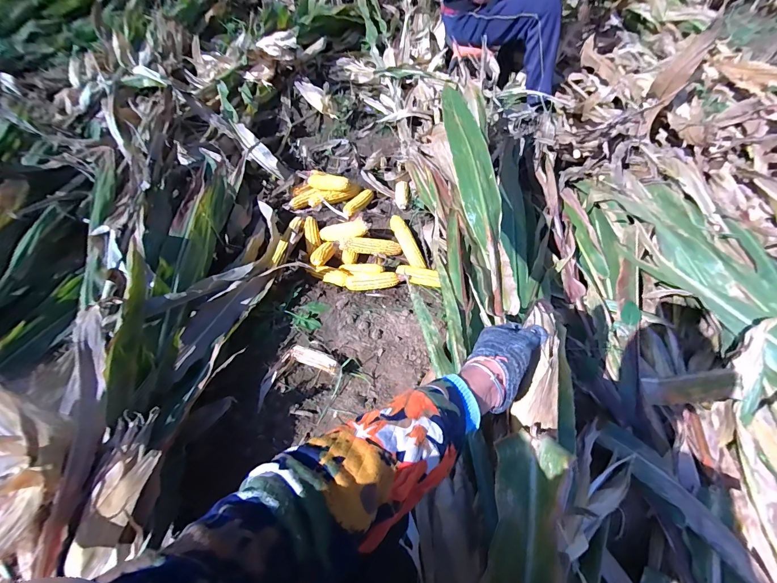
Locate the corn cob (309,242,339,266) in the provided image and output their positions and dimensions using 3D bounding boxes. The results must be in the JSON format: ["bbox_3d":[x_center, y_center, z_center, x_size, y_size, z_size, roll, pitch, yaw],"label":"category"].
[{"bbox_3d":[-0.204,-0.122,1.093,0.099,0.045,0.053,-41,63,-11],"label":"corn cob"}]

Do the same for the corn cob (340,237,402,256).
[{"bbox_3d":[-0.052,-0.148,1.113,0.193,0.043,0.055,1,52,-23],"label":"corn cob"}]

